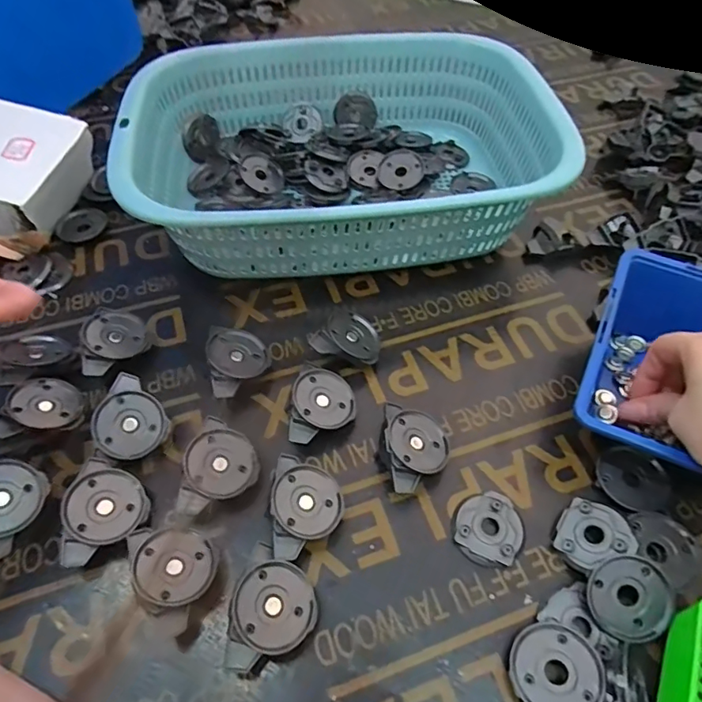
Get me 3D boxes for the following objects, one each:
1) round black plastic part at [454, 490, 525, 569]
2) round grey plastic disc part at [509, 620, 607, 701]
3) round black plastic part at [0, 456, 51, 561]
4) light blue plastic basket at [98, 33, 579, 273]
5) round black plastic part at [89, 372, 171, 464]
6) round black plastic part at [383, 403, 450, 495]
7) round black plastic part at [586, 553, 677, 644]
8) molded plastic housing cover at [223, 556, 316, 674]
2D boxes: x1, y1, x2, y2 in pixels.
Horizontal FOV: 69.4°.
[{"bbox_3d":[0.082,0.106,0.302,0.039,0.005,0.042,0,55,0],"label":"round black plastic part"},{"bbox_3d":[0.102,0.158,0.251,0.042,0.004,0.042,-11,44,11],"label":"round grey plastic disc part"},{"bbox_3d":[-0.207,0.089,0.296,0.043,0.013,0.049,42,60,-17],"label":"round black plastic part"},{"bbox_3d":[-0.005,-0.168,0.435,0.329,0.101,0.235,-4,55,-3],"label":"light blue plastic basket"},{"bbox_3d":[-0.145,0.046,0.326,0.048,0.013,0.048,2,83,-16],"label":"round black plastic part"},{"bbox_3d":[0.038,0.064,0.320,0.044,0.019,0.053,13,54,-17],"label":"round black plastic part"},{"bbox_3d":[0.148,0.132,0.270,0.041,0.004,0.041,-1,81,7],"label":"round black plastic part"},{"bbox_3d":[-0.043,0.135,0.265,0.046,0.015,0.045,0,59,-25],"label":"molded plastic housing cover"}]

